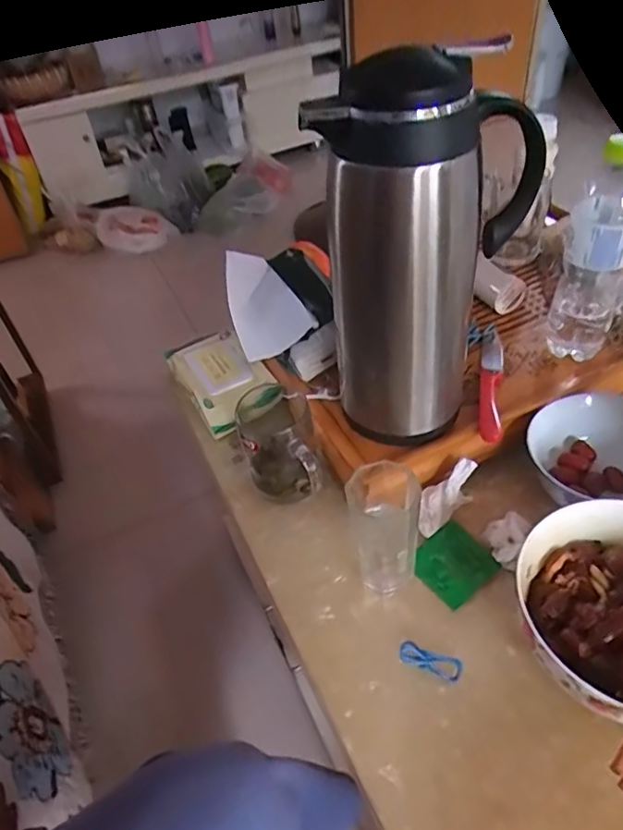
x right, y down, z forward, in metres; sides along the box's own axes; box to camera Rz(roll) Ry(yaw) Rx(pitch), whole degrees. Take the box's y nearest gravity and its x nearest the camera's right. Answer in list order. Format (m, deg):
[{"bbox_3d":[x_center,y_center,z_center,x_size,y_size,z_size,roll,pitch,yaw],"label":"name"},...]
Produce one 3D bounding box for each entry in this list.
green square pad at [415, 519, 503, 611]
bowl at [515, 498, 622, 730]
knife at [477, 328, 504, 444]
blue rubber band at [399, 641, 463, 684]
[{"bbox_3d":[0.136,0.143,0.538,0.069,0.013,0.065,-30,49,-21],"label":"green square pad"},{"bbox_3d":[0.252,0.163,0.446,0.168,0.084,0.169,-4,45,4],"label":"bowl"},{"bbox_3d":[0.198,-0.041,0.613,0.024,0.020,0.197,7,47,14],"label":"knife"},{"bbox_3d":[0.101,0.209,0.475,0.053,0.012,0.017,12,48,19],"label":"blue rubber band"}]

